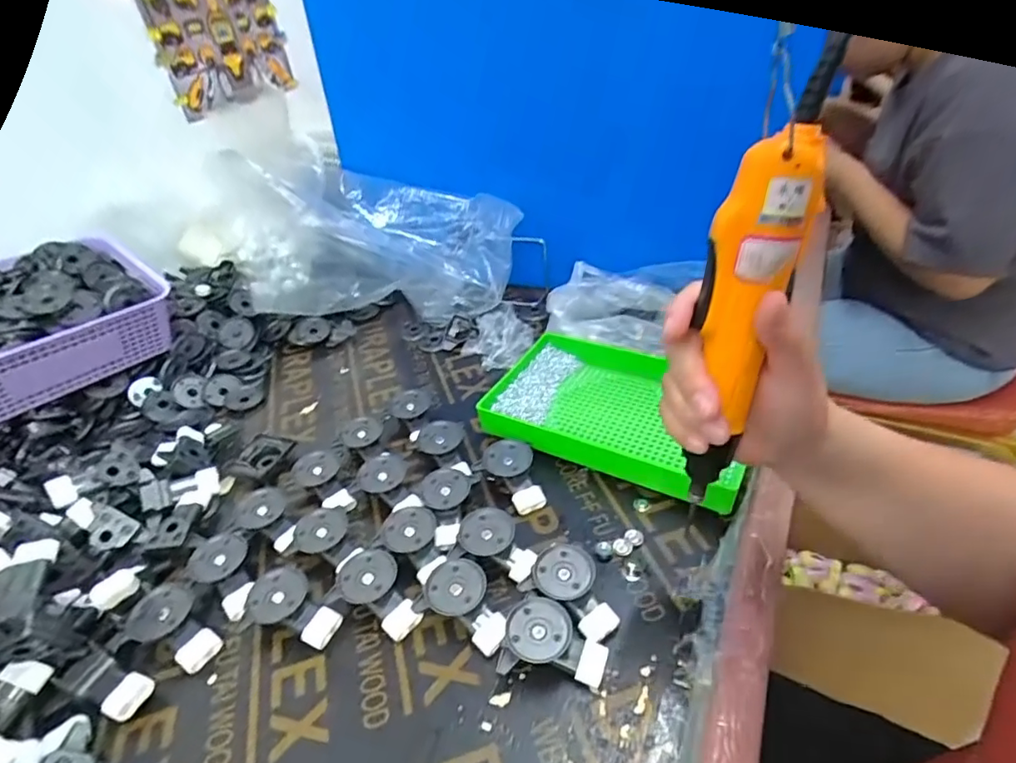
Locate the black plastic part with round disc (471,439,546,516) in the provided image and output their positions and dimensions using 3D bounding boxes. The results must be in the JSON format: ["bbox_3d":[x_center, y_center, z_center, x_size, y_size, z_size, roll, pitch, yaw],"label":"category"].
[{"bbox_3d":[0.004,0.085,0.485,0.047,0.030,0.068,-19,38,-16],"label":"black plastic part with round disc"}]

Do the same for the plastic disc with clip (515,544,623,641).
[{"bbox_3d":[0.049,0.149,0.391,0.067,0.029,0.044,23,46,34],"label":"plastic disc with clip"}]

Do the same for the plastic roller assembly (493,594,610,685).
[{"bbox_3d":[0.031,0.175,0.361,0.065,0.028,0.047,5,38,16],"label":"plastic roller assembly"}]

